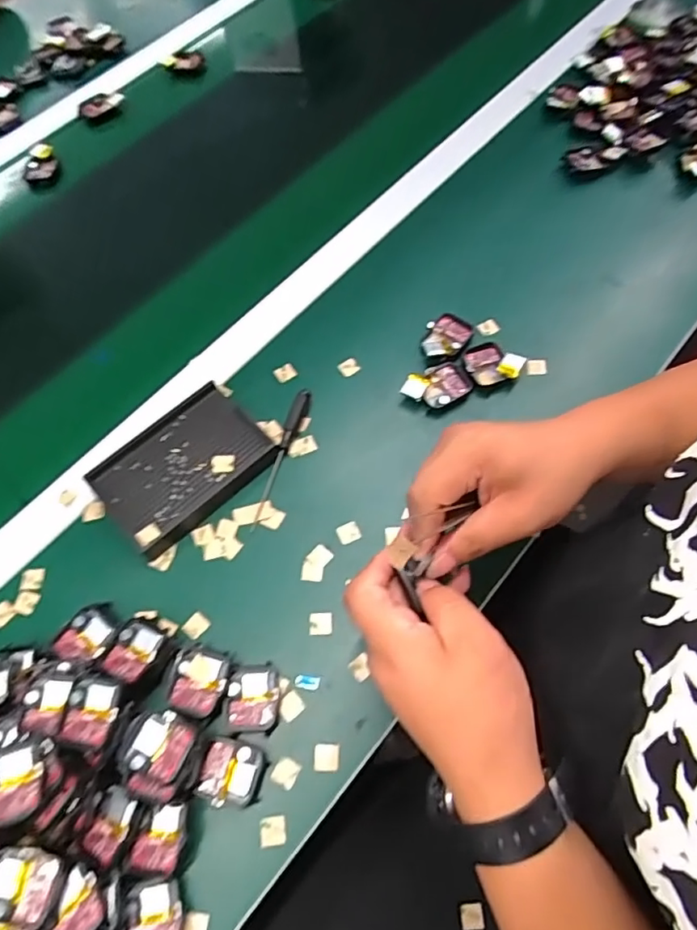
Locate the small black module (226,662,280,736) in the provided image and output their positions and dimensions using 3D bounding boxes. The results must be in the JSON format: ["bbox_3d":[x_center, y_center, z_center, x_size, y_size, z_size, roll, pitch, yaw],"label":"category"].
[{"bbox_3d":[-0.067,0.163,0.405,0.035,0.008,0.043,-1,63,3],"label":"small black module"}]

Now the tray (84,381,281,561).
[{"bbox_3d":[-0.138,0.000,0.483,0.132,0.020,0.088,-41,68,-16],"label":"tray"}]

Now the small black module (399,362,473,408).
[{"bbox_3d":[0.078,-0.068,0.509,0.058,0.021,0.036,-23,64,-8],"label":"small black module"}]

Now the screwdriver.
[{"bbox_3d":[-0.060,-0.008,0.490,0.013,0.014,0.129,17,65,12],"label":"screwdriver"}]

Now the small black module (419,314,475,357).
[{"bbox_3d":[0.088,-0.116,0.528,0.039,0.013,0.056,27,68,16],"label":"small black module"}]

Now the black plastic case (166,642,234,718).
[{"bbox_3d":[-0.106,0.153,0.410,0.042,0.018,0.044,15,66,10],"label":"black plastic case"}]

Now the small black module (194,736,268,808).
[{"bbox_3d":[-0.079,0.207,0.390,0.043,0.009,0.038,11,64,9],"label":"small black module"}]

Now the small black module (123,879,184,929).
[{"bbox_3d":[-0.120,0.280,0.356,0.035,0.011,0.041,-6,63,1],"label":"small black module"}]

